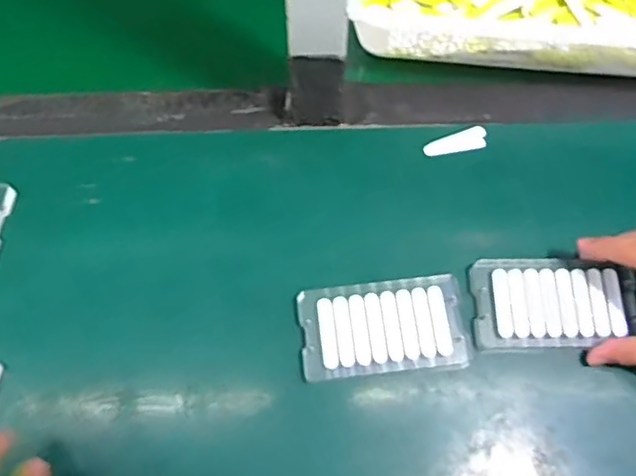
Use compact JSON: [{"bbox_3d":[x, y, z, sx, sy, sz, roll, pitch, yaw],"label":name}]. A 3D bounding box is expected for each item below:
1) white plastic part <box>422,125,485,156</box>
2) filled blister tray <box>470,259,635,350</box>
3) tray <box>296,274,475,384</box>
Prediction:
[{"bbox_3d":[0.115,-0.082,0.523,0.053,0.005,0.019,-9,68,-3],"label":"white plastic part"},{"bbox_3d":[0.180,0.049,0.468,0.120,0.008,0.066,-1,68,0],"label":"filled blister tray"},{"bbox_3d":[0.047,0.067,0.462,0.118,0.008,0.070,-6,68,-2],"label":"tray"}]

